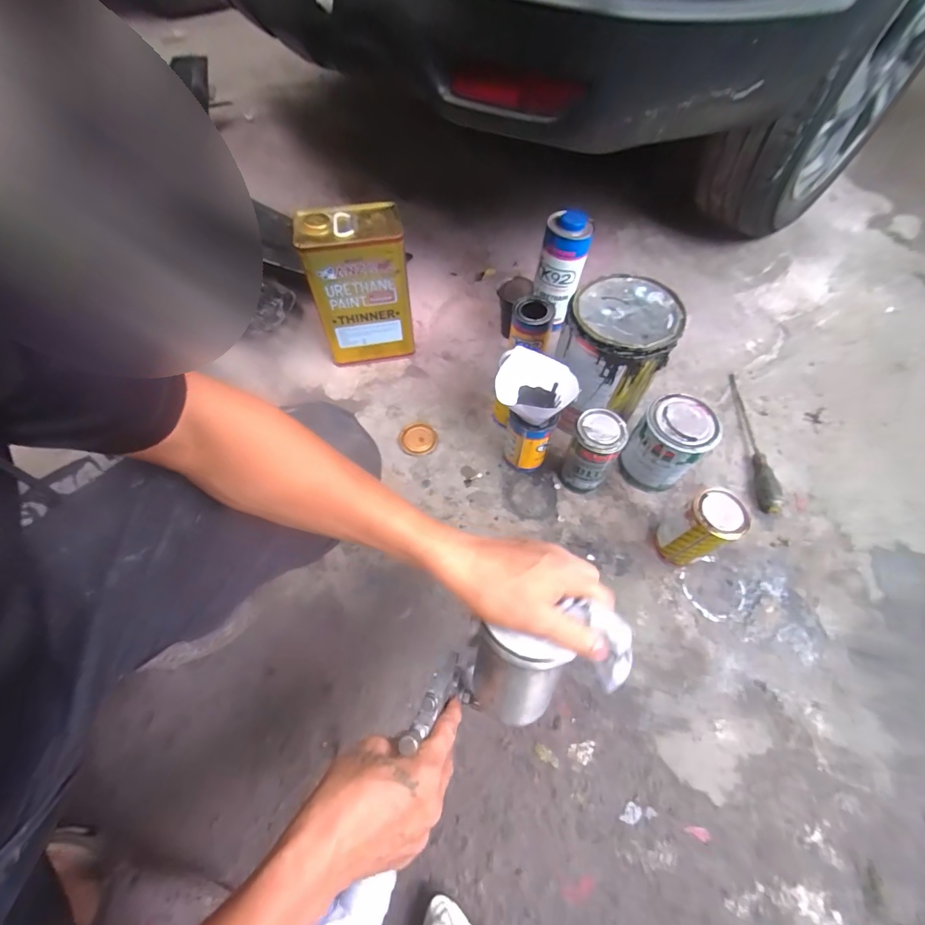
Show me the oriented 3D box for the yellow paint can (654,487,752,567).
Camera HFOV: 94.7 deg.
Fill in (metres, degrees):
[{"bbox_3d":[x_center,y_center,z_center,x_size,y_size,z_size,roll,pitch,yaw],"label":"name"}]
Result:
[{"bbox_3d":[0.328,0.099,0.601,0.069,0.140,0.068,0,60,0],"label":"yellow paint can"}]

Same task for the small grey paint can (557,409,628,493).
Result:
[{"bbox_3d":[0.199,-0.011,0.661,0.069,0.143,0.070,0,60,0],"label":"small grey paint can"}]

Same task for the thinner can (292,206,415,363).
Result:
[{"bbox_3d":[-0.181,-0.312,0.780,0.166,0.252,0.114,-6,60,-3],"label":"thinner can"}]

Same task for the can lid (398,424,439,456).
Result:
[{"bbox_3d":[-0.079,-0.041,0.752,0.067,0.008,0.064,0,60,0],"label":"can lid"}]

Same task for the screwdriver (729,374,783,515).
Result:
[{"bbox_3d":[0.511,-0.044,0.746,0.029,0.032,0.287,7,60,4],"label":"screwdriver"}]

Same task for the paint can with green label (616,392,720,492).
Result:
[{"bbox_3d":[0.319,-0.025,0.671,0.097,0.138,0.098,0,60,0],"label":"paint can with green label"}]

